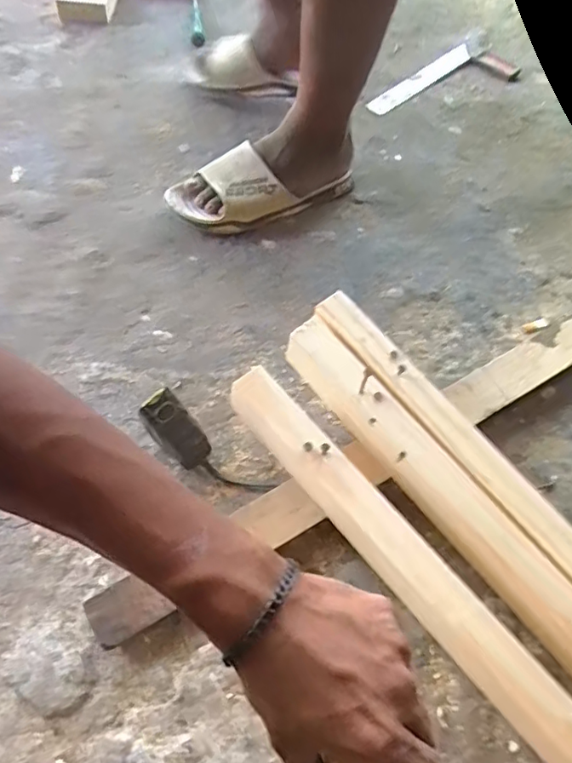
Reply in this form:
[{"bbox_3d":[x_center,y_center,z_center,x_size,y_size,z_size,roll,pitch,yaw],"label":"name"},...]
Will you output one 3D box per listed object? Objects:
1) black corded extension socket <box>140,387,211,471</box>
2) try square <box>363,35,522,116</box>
[{"bbox_3d":[-0.108,0.048,0.560,0.037,0.087,0.020,-35,24,-8],"label":"black corded extension socket"},{"bbox_3d":[0.305,-0.546,1.028,0.124,0.015,0.363,39,63,19],"label":"try square"}]

